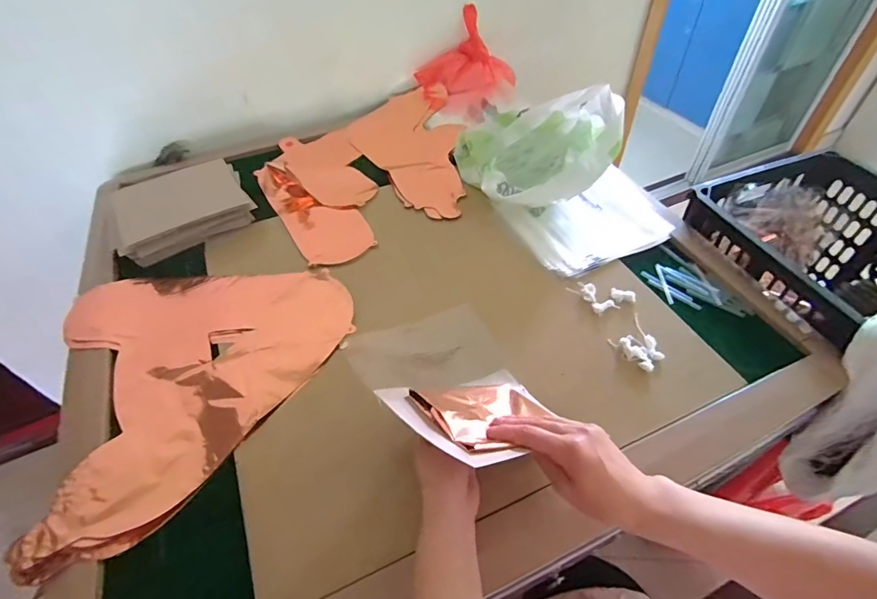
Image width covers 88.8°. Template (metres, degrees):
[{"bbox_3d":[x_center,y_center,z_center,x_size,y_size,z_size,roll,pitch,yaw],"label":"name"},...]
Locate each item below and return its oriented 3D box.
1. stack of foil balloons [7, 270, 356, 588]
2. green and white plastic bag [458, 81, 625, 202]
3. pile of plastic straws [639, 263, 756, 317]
[{"bbox_3d":[-0.294,0.078,0.582,0.363,0.020,0.383,-17,52,-12],"label":"stack of foil balloons"},{"bbox_3d":[0.172,-0.266,0.773,0.233,0.155,0.207,-18,53,-13],"label":"green and white plastic bag"},{"bbox_3d":[0.371,-0.011,0.649,0.071,0.007,0.135,-31,57,-22],"label":"pile of plastic straws"}]

